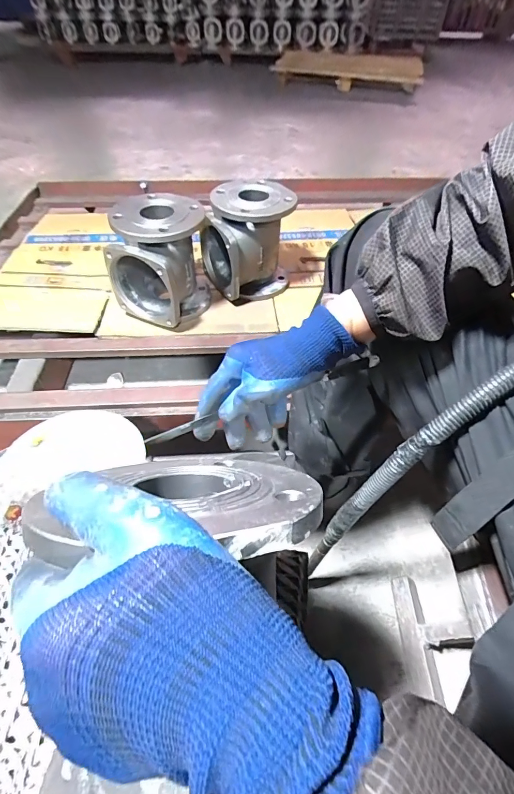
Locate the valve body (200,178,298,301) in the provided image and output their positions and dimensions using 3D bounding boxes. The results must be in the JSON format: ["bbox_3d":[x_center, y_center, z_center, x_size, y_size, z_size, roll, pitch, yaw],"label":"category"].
[{"bbox_3d":[-0.019,-0.346,0.842,0.187,0.196,0.153,-28,54,-24],"label":"valve body"}]

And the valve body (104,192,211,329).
[{"bbox_3d":[-0.194,-0.278,0.772,0.158,0.194,0.177,21,51,17],"label":"valve body"}]

